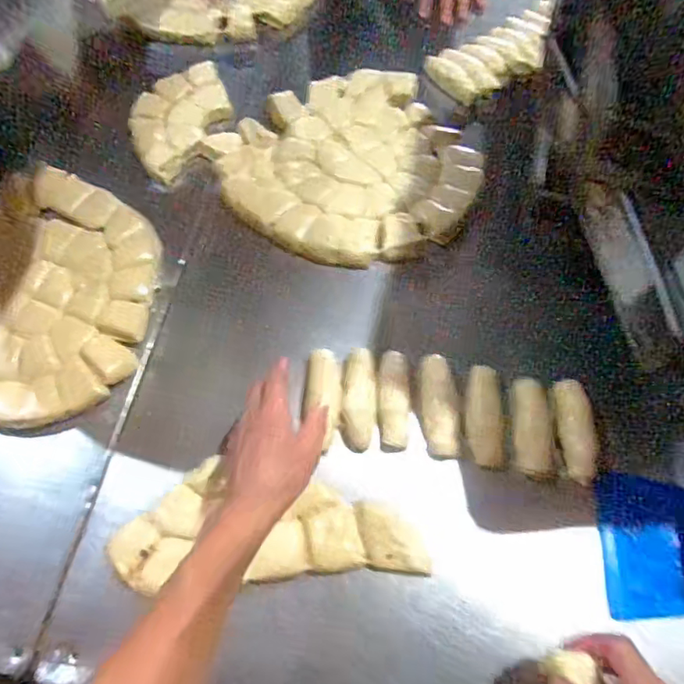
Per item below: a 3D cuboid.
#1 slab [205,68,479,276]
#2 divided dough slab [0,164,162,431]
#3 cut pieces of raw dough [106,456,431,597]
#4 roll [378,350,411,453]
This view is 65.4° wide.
[{"bbox_3d":[0.012,-0.229,0.686,0.298,0.023,0.304,-29,66,-12],"label":"slab"},{"bbox_3d":[-0.367,-0.062,0.642,0.281,0.031,0.319,7,64,6],"label":"divided dough slab"},{"bbox_3d":[-0.067,0.175,0.500,0.282,0.027,0.105,1,64,1],"label":"cut pieces of raw dough"},{"bbox_3d":[0.054,0.058,0.555,0.033,0.023,0.108,2,64,3],"label":"roll"}]

